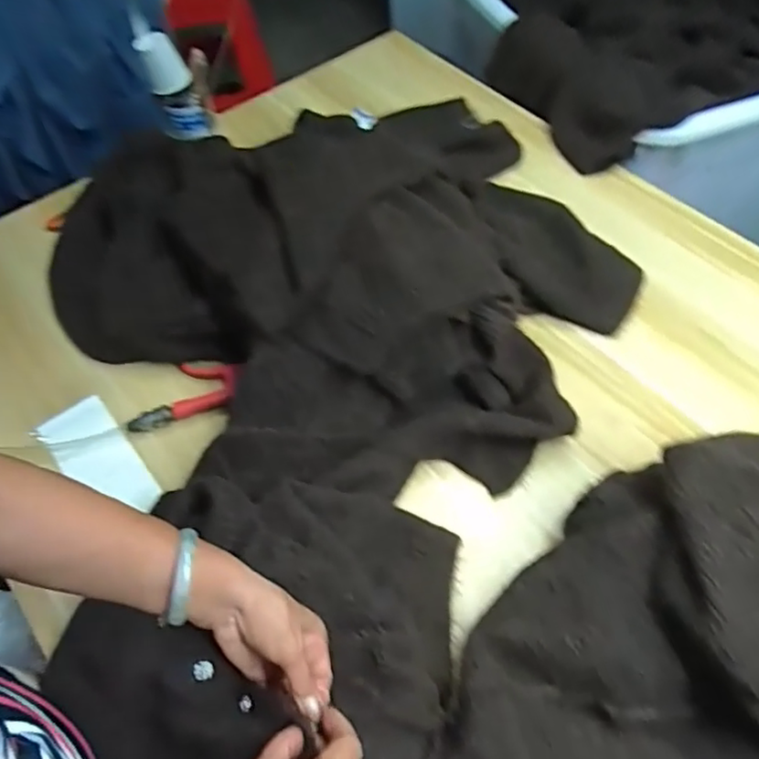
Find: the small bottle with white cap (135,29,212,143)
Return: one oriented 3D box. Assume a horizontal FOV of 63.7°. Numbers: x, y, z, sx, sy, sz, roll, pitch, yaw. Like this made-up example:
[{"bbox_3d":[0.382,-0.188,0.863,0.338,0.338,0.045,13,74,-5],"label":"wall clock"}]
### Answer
[{"bbox_3d":[-0.306,-0.429,0.904,0.060,0.148,0.062,-31,31,-17],"label":"small bottle with white cap"}]

